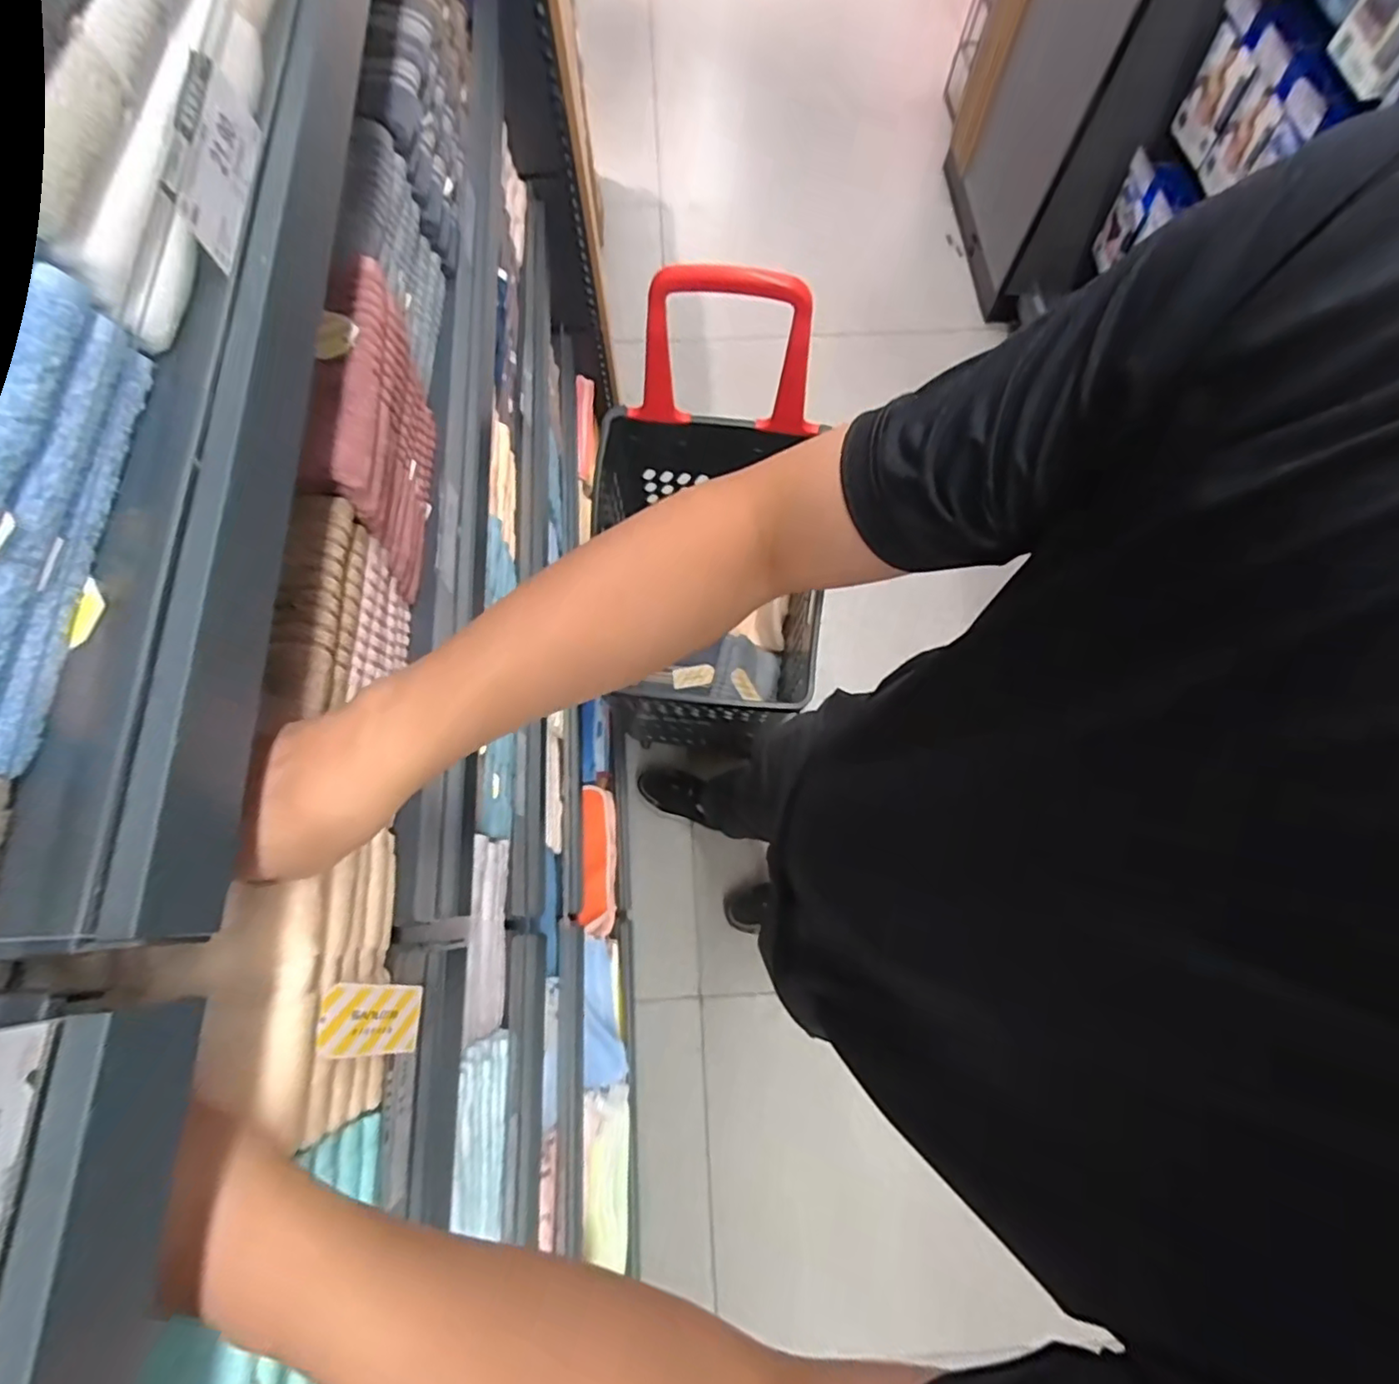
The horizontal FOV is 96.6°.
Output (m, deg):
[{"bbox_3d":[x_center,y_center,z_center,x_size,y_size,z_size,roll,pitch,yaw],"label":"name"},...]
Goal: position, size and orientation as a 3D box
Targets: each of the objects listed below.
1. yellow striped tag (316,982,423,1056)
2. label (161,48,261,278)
[{"bbox_3d":[-0.198,0.199,0.380,0.004,0.078,0.037,-10,61,15],"label":"yellow striped tag"},{"bbox_3d":[-0.219,-0.243,0.283,0.007,0.035,0.095,-6,71,-2],"label":"label"}]

